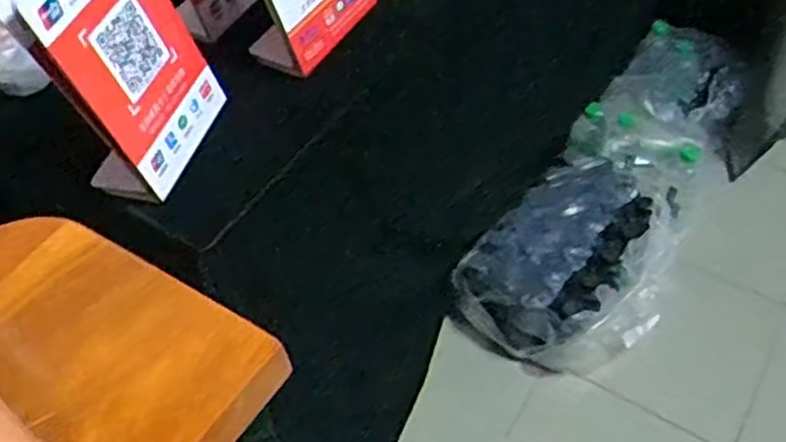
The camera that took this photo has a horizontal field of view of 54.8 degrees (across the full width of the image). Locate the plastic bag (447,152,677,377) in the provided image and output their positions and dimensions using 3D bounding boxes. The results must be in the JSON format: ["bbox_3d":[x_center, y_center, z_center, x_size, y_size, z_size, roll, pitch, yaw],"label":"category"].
[{"bbox_3d":[0.331,0.066,1.287,0.281,0.138,0.419,37,63,28],"label":"plastic bag"}]

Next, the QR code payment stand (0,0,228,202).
[{"bbox_3d":[-0.183,-0.112,0.510,0.067,0.162,0.119,12,54,14],"label":"QR code payment stand"}]

